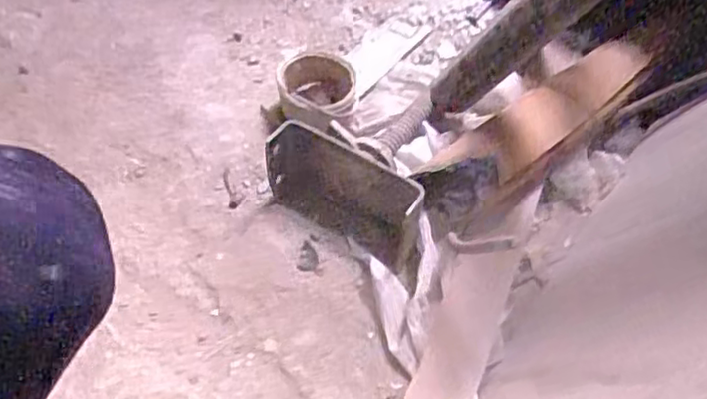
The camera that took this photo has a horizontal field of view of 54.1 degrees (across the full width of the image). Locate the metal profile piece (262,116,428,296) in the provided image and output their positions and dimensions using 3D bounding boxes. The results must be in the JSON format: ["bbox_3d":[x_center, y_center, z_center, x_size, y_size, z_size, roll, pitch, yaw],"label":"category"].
[{"bbox_3d":[-0.011,-0.007,0.689,0.192,0.089,0.025,30,22,19],"label":"metal profile piece"}]

